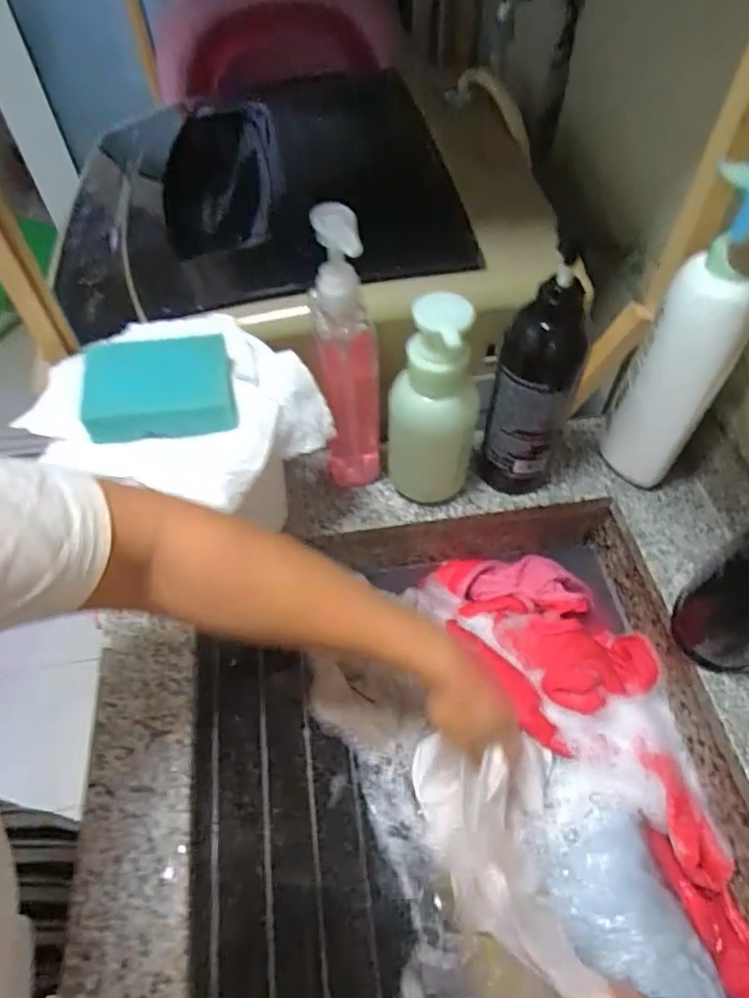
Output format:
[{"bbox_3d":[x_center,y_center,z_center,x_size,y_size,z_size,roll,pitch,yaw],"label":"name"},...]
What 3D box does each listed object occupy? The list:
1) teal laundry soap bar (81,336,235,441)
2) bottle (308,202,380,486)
[{"bbox_3d":[-0.158,-0.081,0.424,0.107,0.032,0.070,-8,55,-4],"label":"teal laundry soap bar"},{"bbox_3d":[-0.023,-0.107,0.484,0.053,0.255,0.049,0,55,1],"label":"bottle"}]

